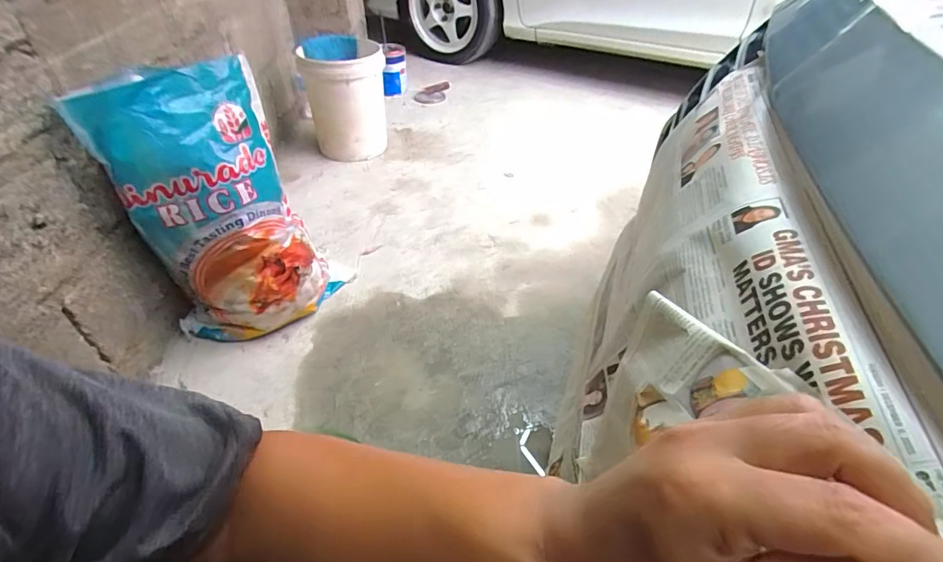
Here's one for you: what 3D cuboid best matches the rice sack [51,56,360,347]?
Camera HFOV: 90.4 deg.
[{"bbox_3d":[-0.533,-0.151,1.053,0.397,0.579,0.230,-5,41,-8],"label":"rice sack"}]

